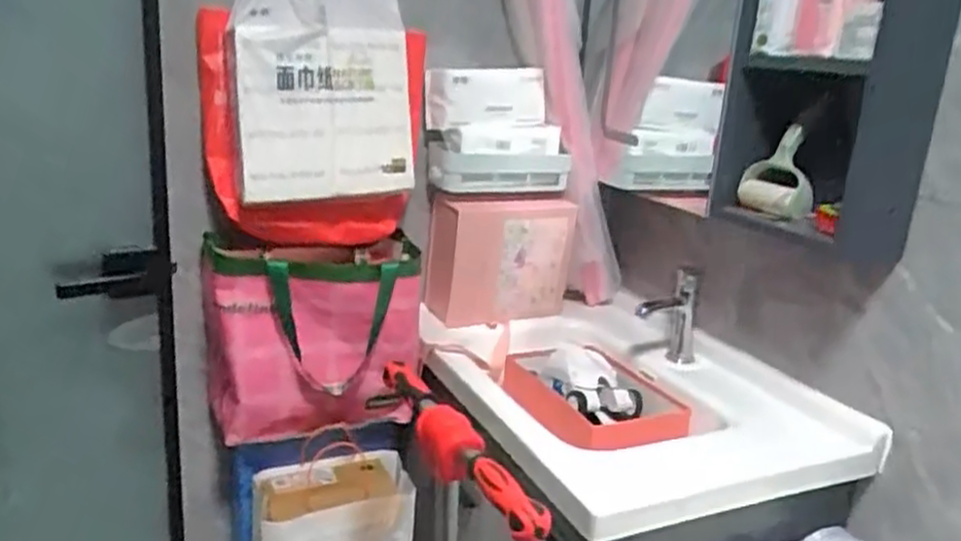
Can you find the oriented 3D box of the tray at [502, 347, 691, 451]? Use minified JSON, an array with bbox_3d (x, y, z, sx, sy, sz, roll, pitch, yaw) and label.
[{"bbox_3d":[0.175,0.212,1.240,0.201,0.056,0.348,-3,18,-22],"label":"tray"}]

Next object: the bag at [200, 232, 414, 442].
[{"bbox_3d":[-0.281,0.119,1.299,0.345,0.306,0.148,0,17,-13],"label":"bag"}]

